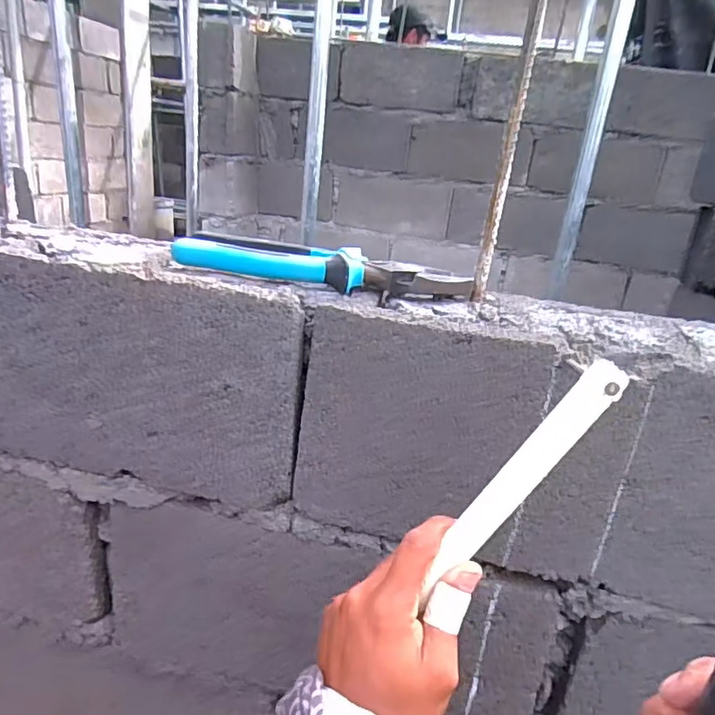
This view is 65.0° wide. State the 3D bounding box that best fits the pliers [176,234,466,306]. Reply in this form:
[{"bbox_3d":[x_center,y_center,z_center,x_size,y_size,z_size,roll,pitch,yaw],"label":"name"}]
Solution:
[{"bbox_3d":[-0.026,-0.070,0.443,0.227,0.031,0.041,8,22,5],"label":"pliers"}]

